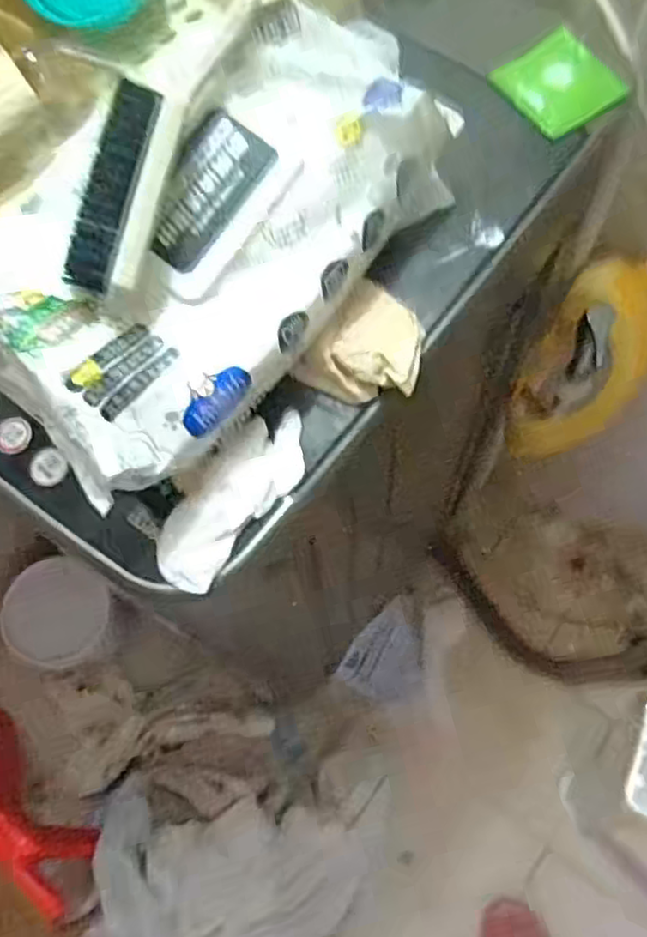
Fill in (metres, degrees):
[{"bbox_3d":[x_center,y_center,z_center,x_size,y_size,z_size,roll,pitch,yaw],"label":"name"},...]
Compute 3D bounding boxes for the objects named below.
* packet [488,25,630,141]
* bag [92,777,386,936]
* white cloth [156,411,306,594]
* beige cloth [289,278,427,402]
[{"bbox_3d":[0.151,-0.250,0.443,0.066,0.012,0.069,-29,71,-10],"label":"packet"},{"bbox_3d":[-0.116,0.569,0.944,0.371,0.139,0.259,11,69,5],"label":"bag"},{"bbox_3d":[-0.052,0.014,0.379,0.045,0.024,0.107,38,73,14],"label":"white cloth"},{"bbox_3d":[0.027,-0.070,0.391,0.063,0.019,0.069,27,71,11],"label":"beige cloth"}]

